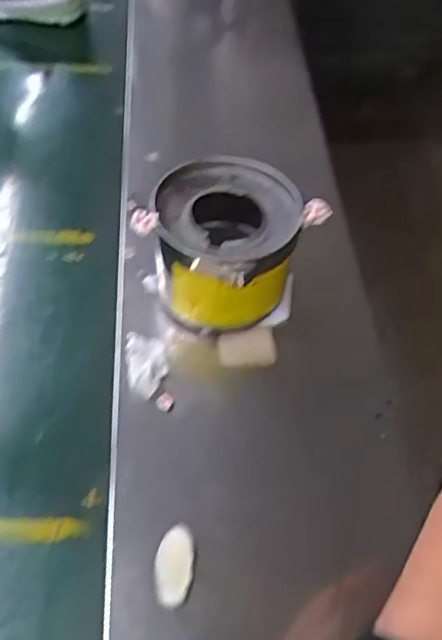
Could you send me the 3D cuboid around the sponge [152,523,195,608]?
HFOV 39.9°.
[{"bbox_3d":[-0.037,0.194,0.482,0.030,0.015,0.057,10,55,-1],"label":"sponge"}]

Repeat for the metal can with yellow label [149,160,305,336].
[{"bbox_3d":[0.001,-0.070,0.600,0.132,0.119,0.136,3,52,-4],"label":"metal can with yellow label"}]

